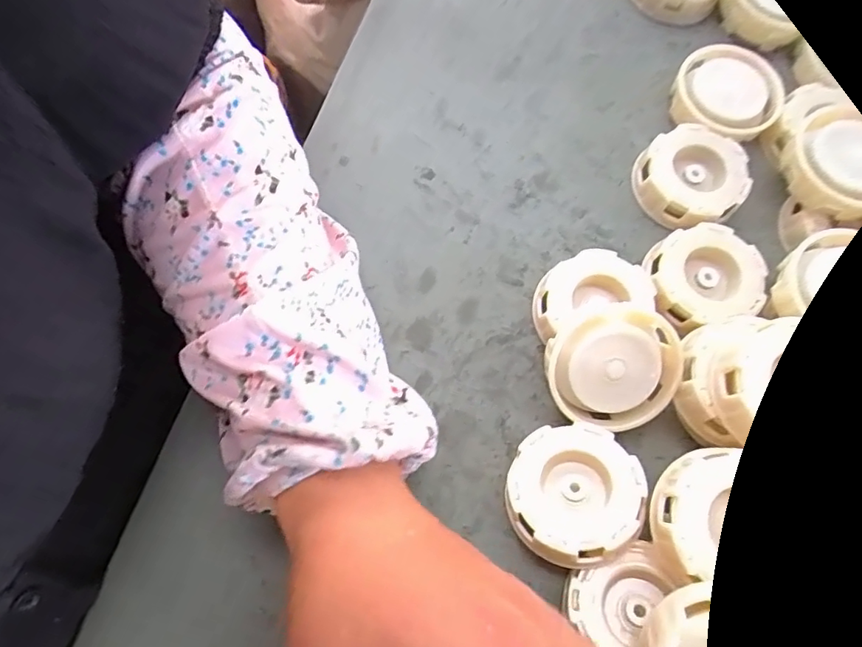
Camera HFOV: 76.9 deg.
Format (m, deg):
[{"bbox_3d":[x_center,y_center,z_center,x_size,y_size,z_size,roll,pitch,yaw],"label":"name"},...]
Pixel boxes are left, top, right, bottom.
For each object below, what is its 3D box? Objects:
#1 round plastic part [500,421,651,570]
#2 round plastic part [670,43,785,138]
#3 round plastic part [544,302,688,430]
[{"bbox_3d":[0.067,0.078,0.252,0.058,0.019,0.061,23,70,24],"label":"round plastic part"},{"bbox_3d":[0.186,-0.149,0.340,0.060,0.020,0.071,11,72,3],"label":"round plastic part"},{"bbox_3d":[0.090,0.020,0.267,0.063,0.025,0.060,25,115,-1],"label":"round plastic part"}]

